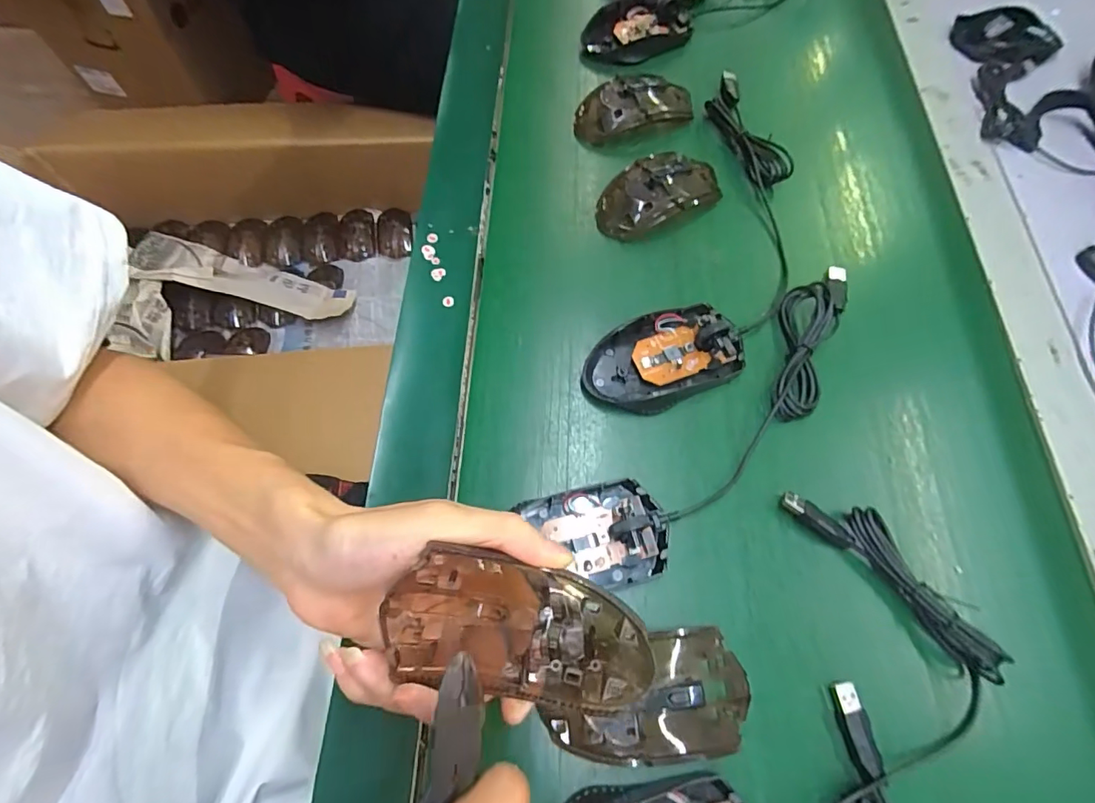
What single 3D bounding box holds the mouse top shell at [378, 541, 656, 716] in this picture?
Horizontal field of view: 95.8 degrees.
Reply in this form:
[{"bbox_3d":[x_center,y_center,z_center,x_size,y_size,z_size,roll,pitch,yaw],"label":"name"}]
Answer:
[{"bbox_3d":[-0.011,0.099,0.213,0.109,0.035,0.053,11,67,3],"label":"mouse top shell"}]

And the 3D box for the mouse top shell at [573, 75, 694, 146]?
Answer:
[{"bbox_3d":[0.077,-0.255,0.429,0.103,0.031,0.046,-6,67,-4],"label":"mouse top shell"}]

